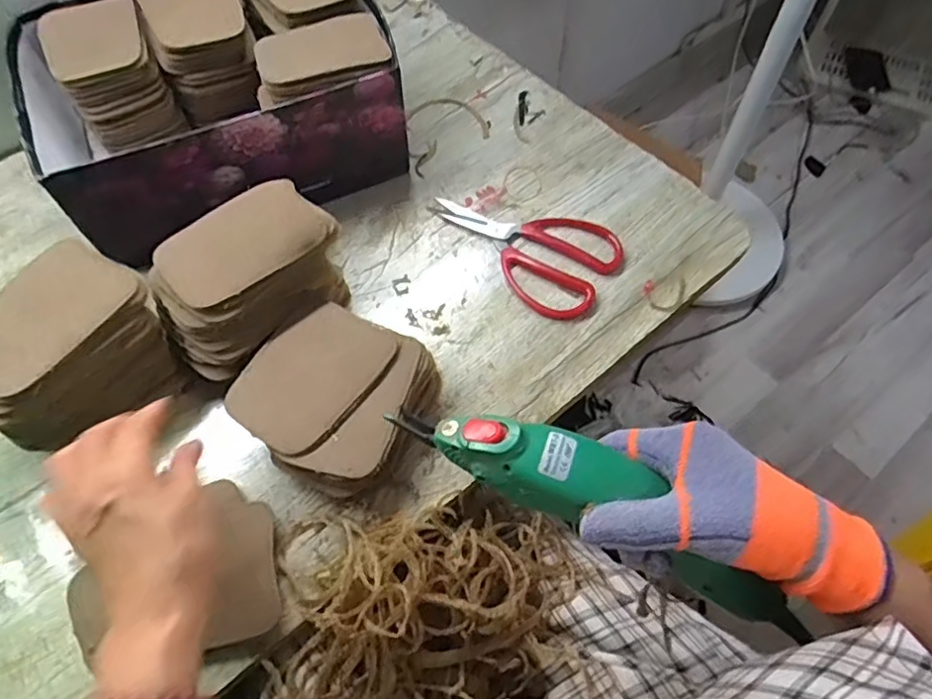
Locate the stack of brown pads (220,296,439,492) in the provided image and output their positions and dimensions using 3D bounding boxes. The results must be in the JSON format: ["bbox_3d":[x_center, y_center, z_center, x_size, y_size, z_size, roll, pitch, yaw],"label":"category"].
[{"bbox_3d":[-0.100,0.040,0.470,0.127,0.051,0.126,23,62,14],"label":"stack of brown pads"}]

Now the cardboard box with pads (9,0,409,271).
[{"bbox_3d":[-0.239,-0.244,0.594,0.314,0.133,0.232,-24,62,-13],"label":"cardboard box with pads"}]

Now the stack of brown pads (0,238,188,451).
[{"bbox_3d":[-0.300,0.011,0.466,0.100,0.104,0.144,27,63,16],"label":"stack of brown pads"}]

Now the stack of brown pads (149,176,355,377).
[{"bbox_3d":[-0.172,-0.047,0.497,0.148,0.101,0.105,-39,66,-20],"label":"stack of brown pads"}]

